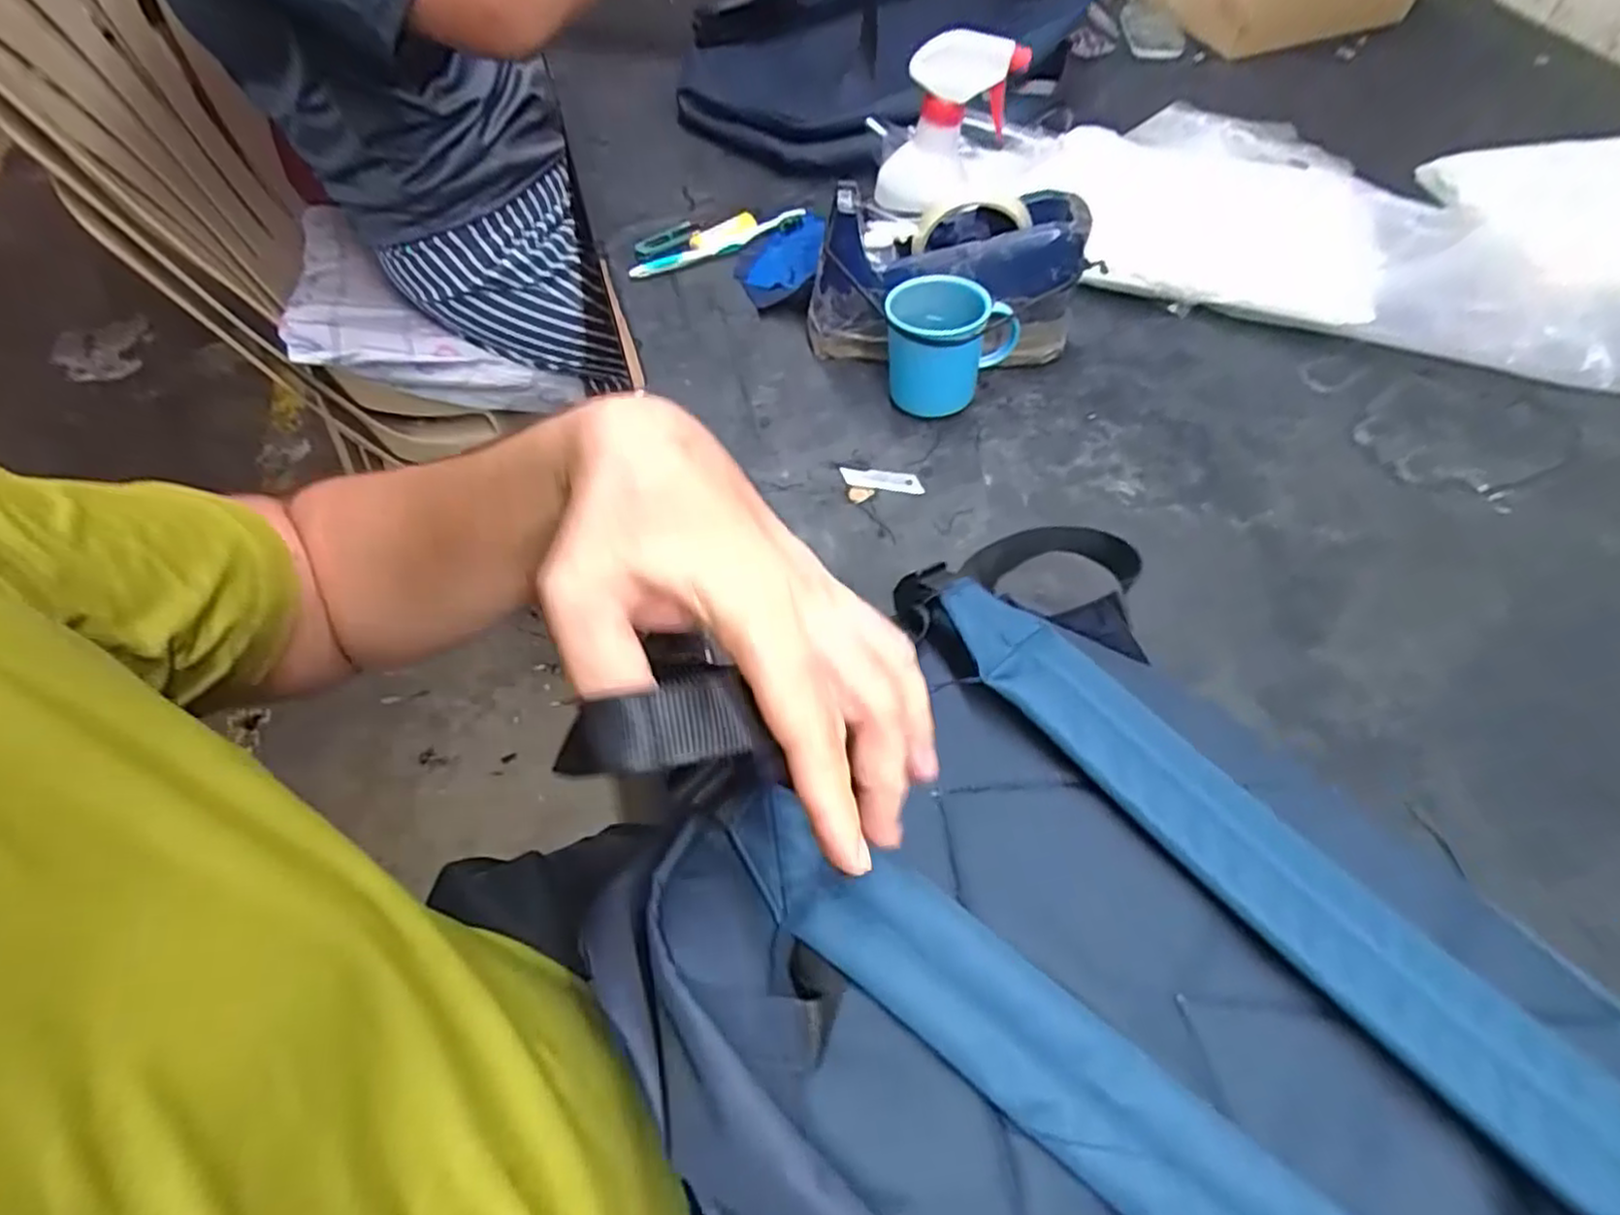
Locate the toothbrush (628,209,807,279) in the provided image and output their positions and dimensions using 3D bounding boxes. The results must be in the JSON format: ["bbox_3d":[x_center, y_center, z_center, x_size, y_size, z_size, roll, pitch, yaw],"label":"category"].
[{"bbox_3d":[-0.085,-0.339,0.695,0.177,0.012,0.023,-25,61,-13],"label":"toothbrush"}]

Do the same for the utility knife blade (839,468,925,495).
[{"bbox_3d":[0.054,-0.096,0.556,0.062,0.004,0.018,5,59,5],"label":"utility knife blade"}]

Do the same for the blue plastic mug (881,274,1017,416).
[{"bbox_3d":[0.107,-0.197,0.569,0.096,0.083,0.070,6,59,5],"label":"blue plastic mug"}]

